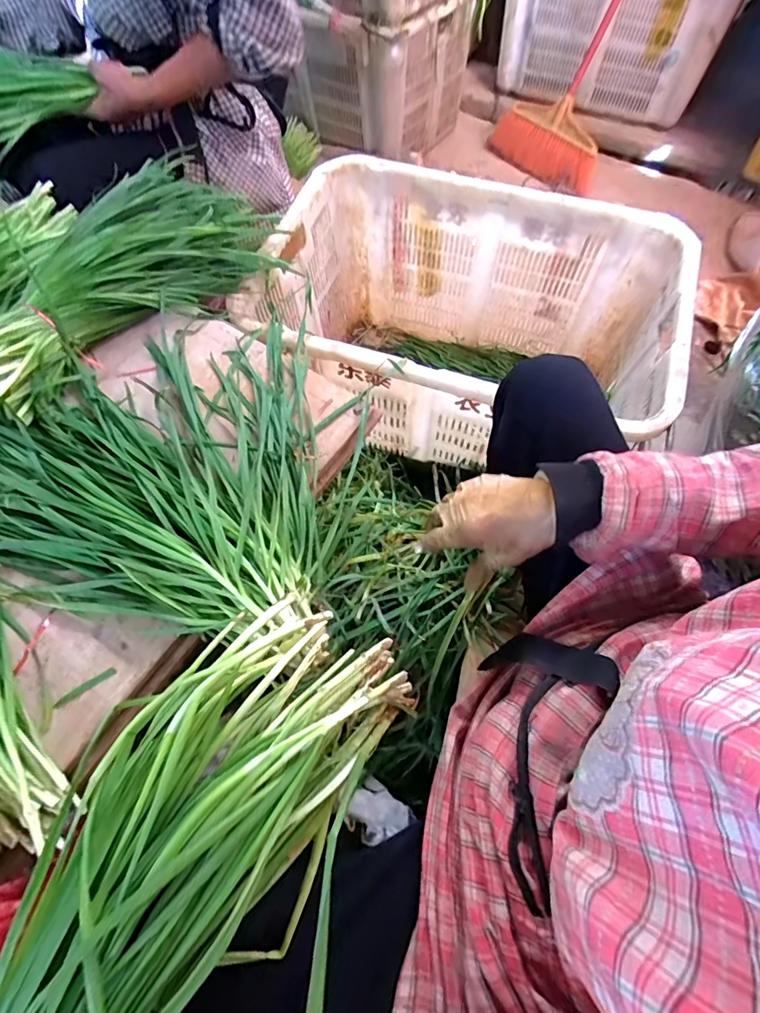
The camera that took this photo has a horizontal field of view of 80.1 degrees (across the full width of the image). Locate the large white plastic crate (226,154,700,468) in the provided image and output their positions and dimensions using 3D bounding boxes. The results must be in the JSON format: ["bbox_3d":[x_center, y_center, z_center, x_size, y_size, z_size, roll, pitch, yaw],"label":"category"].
[{"bbox_3d":[0.145,-0.305,0.860,0.645,0.367,0.475,13,65,9],"label":"large white plastic crate"}]

